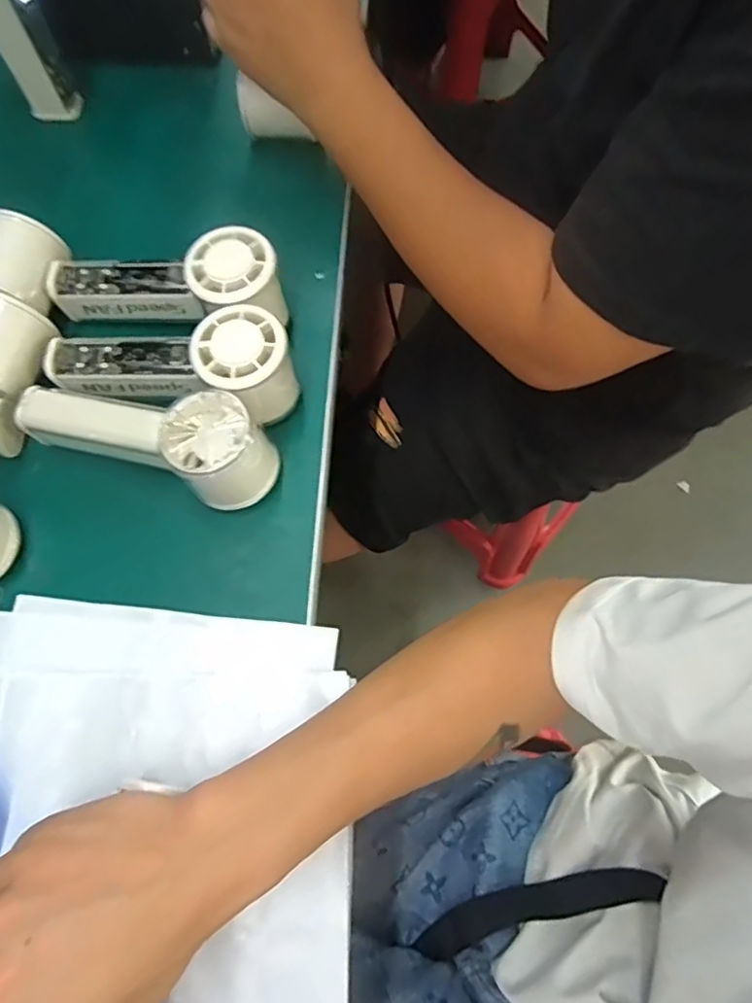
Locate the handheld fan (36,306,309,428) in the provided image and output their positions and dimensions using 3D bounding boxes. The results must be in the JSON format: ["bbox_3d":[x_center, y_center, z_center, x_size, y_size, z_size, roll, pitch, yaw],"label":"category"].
[{"bbox_3d":[-0.129,-0.087,0.379,0.154,0.065,0.057,9,71,3],"label":"handheld fan"}]

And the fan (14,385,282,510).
[{"bbox_3d":[-0.141,-0.043,0.367,0.153,0.065,0.054,18,72,7],"label":"fan"}]

